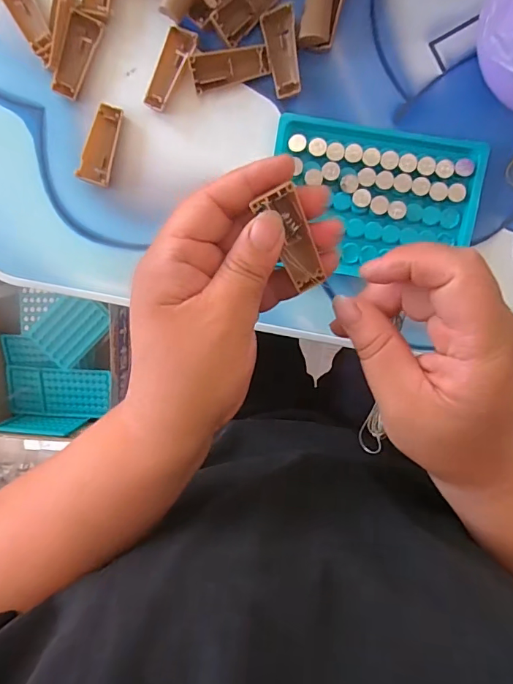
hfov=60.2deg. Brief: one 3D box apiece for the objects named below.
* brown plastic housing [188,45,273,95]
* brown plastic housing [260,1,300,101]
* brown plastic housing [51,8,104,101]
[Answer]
[{"bbox_3d":[-0.016,-0.172,0.277,0.048,0.010,0.018,-14,96,4],"label":"brown plastic housing"},{"bbox_3d":[0.017,-0.181,0.276,0.019,0.007,0.049,-12,96,4],"label":"brown plastic housing"},{"bbox_3d":[-0.114,-0.181,0.282,0.017,0.010,0.050,21,97,0],"label":"brown plastic housing"}]

